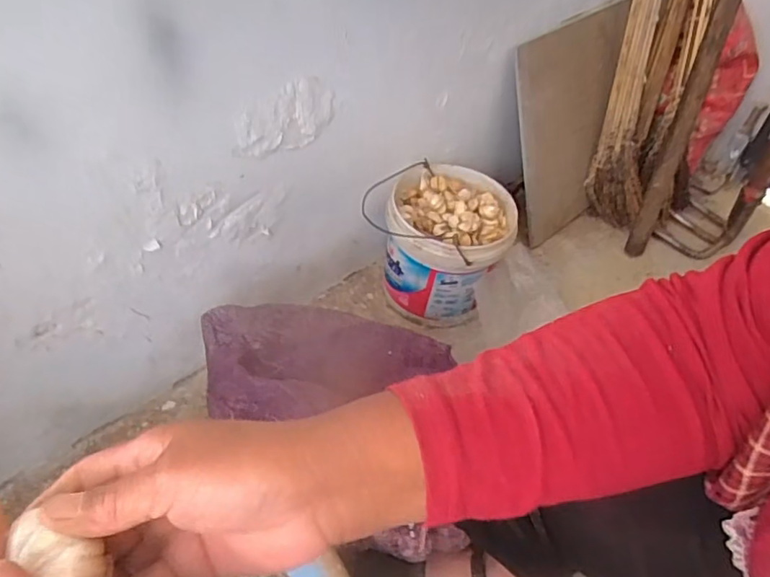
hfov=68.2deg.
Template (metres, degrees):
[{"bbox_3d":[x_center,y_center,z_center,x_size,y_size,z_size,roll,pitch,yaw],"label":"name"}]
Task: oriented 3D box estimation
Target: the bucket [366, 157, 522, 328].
[{"bbox_3d":[0.102,-0.065,0.968,0.198,0.196,0.197,18,48,13],"label":"bucket"}]

